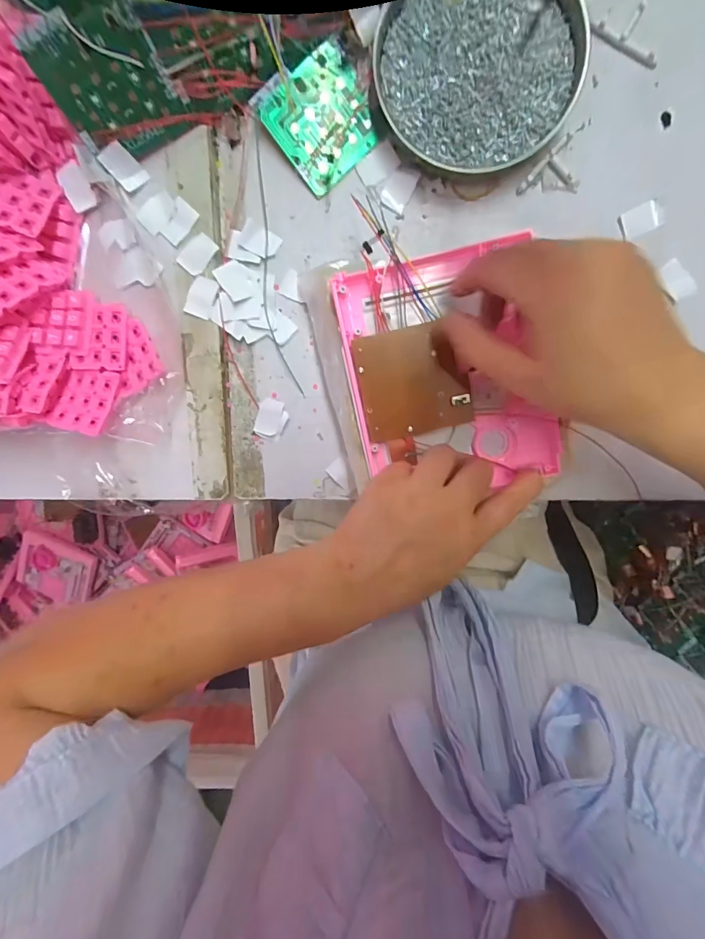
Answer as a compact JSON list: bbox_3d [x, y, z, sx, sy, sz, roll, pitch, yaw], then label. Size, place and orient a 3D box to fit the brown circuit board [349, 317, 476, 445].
[{"bbox_3d":[0.042,-0.060,0.288,0.072,0.012,0.072,-11,98,5],"label":"brown circuit board"}]

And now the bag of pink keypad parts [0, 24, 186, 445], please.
[{"bbox_3d":[-0.250,-0.147,0.285,0.220,0.080,0.251,1,99,3],"label":"bag of pink keypad parts"}]

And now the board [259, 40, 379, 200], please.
[{"bbox_3d":[-0.021,-0.248,0.298,0.068,0.004,0.066,-38,110,9],"label":"board"}]

